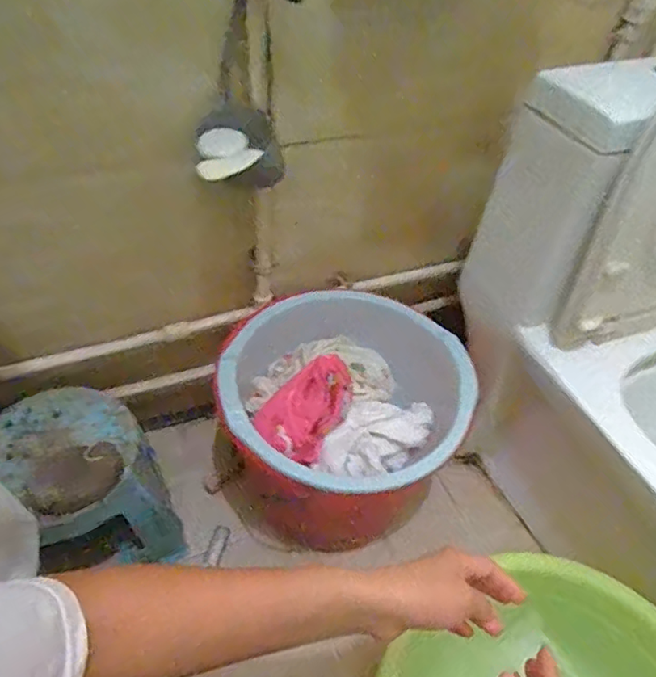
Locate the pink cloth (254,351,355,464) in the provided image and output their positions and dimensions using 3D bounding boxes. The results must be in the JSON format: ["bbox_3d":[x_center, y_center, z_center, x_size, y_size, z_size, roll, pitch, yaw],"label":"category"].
[{"bbox_3d":[-0.024,0.099,0.805,0.106,0.053,0.174,36,54,25],"label":"pink cloth"}]

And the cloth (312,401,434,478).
[{"bbox_3d":[0.078,0.148,0.822,0.214,0.068,0.113,-16,49,-43],"label":"cloth"}]

